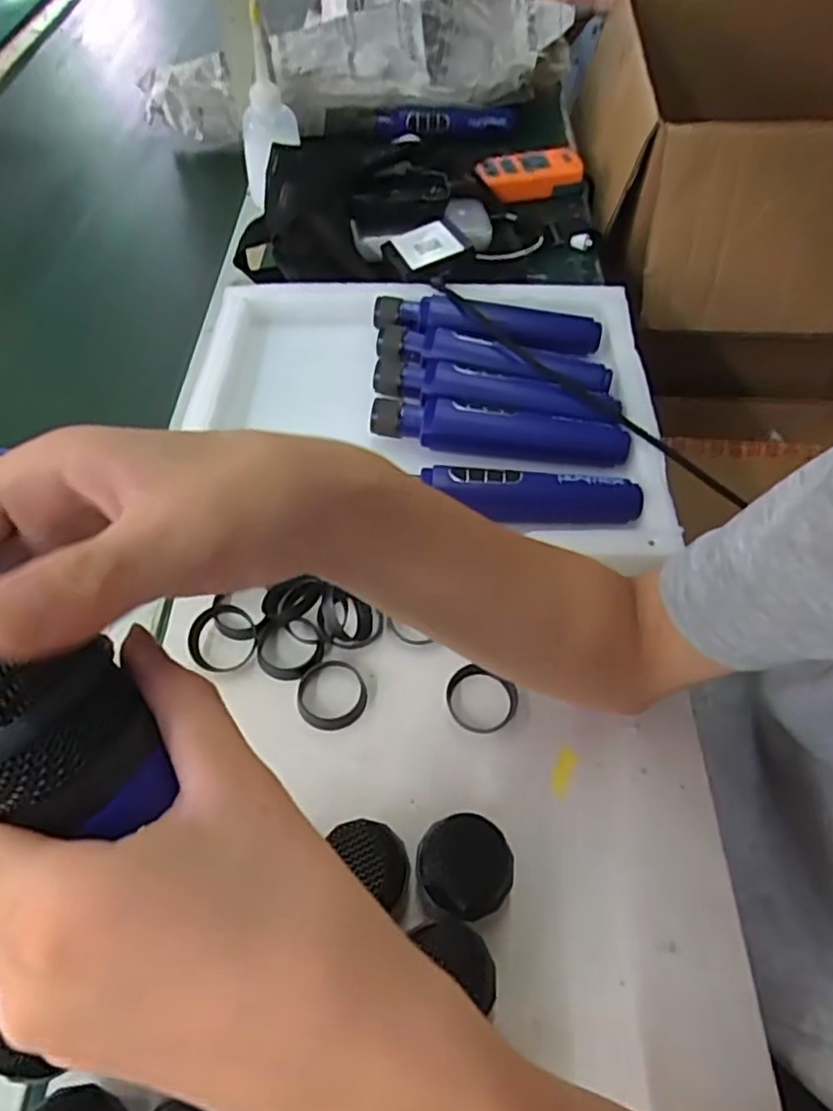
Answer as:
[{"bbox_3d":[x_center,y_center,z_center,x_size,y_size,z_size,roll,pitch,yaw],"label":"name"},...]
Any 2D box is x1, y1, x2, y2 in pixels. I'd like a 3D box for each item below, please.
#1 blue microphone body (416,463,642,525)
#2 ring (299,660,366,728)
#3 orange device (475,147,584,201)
[{"bbox_3d":[0.081,-0.041,0.460,0.147,0.026,0.032,4,56,3],"label":"blue microphone body"},{"bbox_3d":[-0.053,0.086,0.422,0.042,0.011,0.047,-3,54,-2],"label":"ring"},{"bbox_3d":[0.125,-0.419,0.736,0.119,0.030,0.055,-6,55,-4],"label":"orange device"}]

